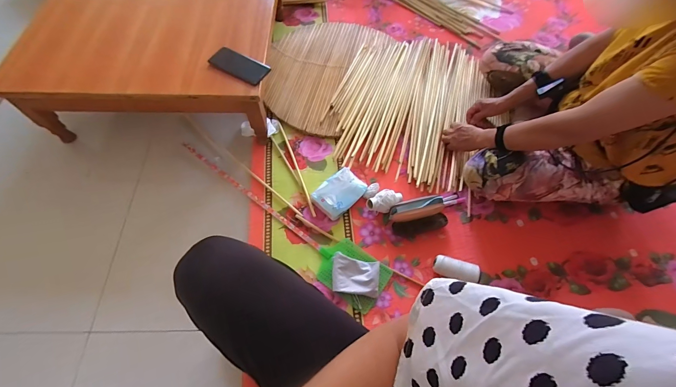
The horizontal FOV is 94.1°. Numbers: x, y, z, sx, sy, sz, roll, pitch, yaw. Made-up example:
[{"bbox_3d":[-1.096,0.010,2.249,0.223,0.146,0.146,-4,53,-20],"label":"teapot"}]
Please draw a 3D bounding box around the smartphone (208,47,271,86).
[{"bbox_3d":[-0.264,-0.342,0.841,0.166,0.010,0.074,29,64,12],"label":"smartphone"}]

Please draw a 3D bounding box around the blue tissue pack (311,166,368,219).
[{"bbox_3d":[0.004,-0.004,0.896,0.144,0.054,0.102,-42,73,-19],"label":"blue tissue pack"}]

